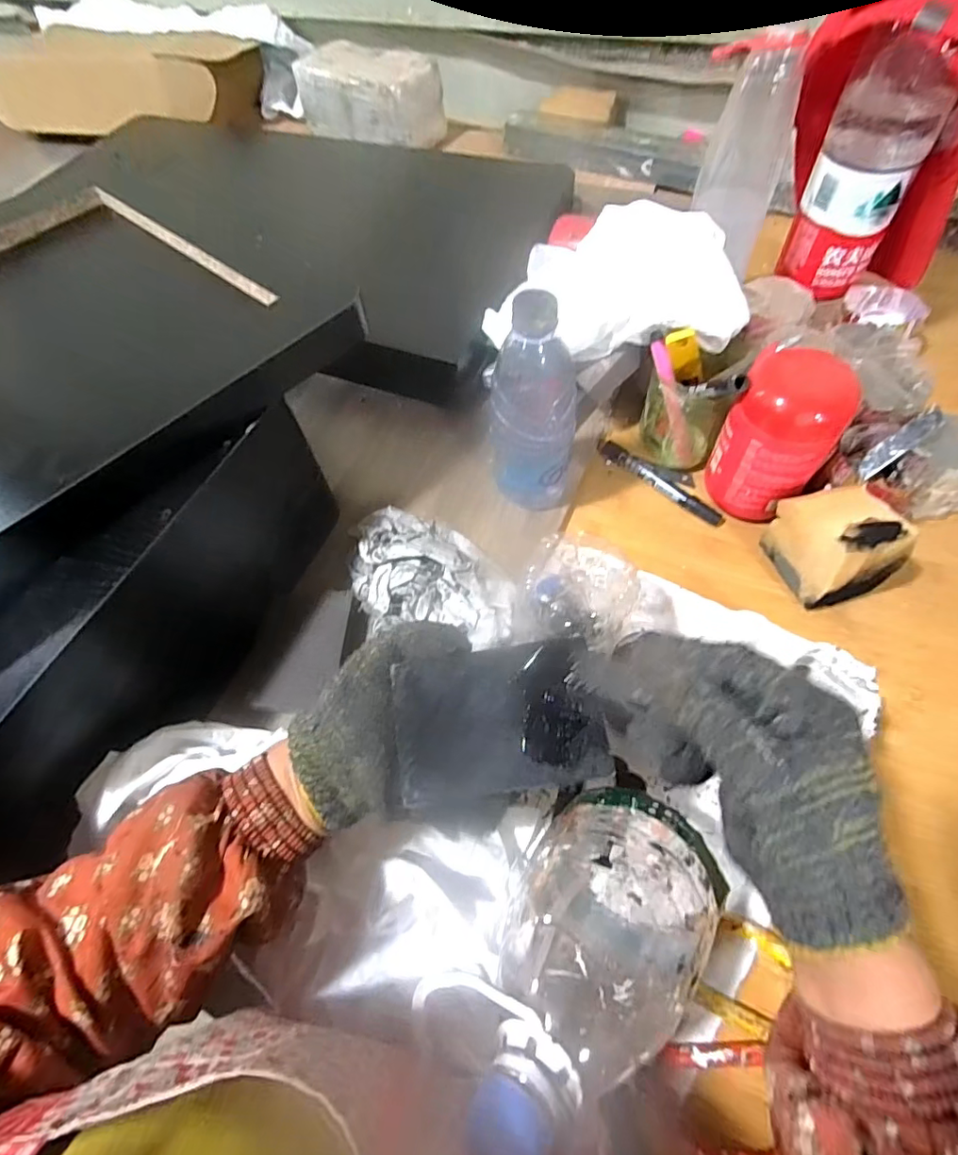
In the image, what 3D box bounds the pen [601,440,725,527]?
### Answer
[{"bbox_3d":[0.177,-0.094,0.525,0.019,0.013,0.138,-41,65,-19],"label":"pen"}]

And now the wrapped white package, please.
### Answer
[{"bbox_3d":[-0.181,-0.798,0.891,0.238,0.092,0.121,35,67,21],"label":"wrapped white package"}]

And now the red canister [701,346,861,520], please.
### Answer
[{"bbox_3d":[0.244,-0.109,0.454,0.083,0.139,0.070,33,66,20],"label":"red canister"}]

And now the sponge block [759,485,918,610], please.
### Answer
[{"bbox_3d":[0.289,-0.027,0.442,0.061,0.077,0.078,-16,60,-6],"label":"sponge block"}]

